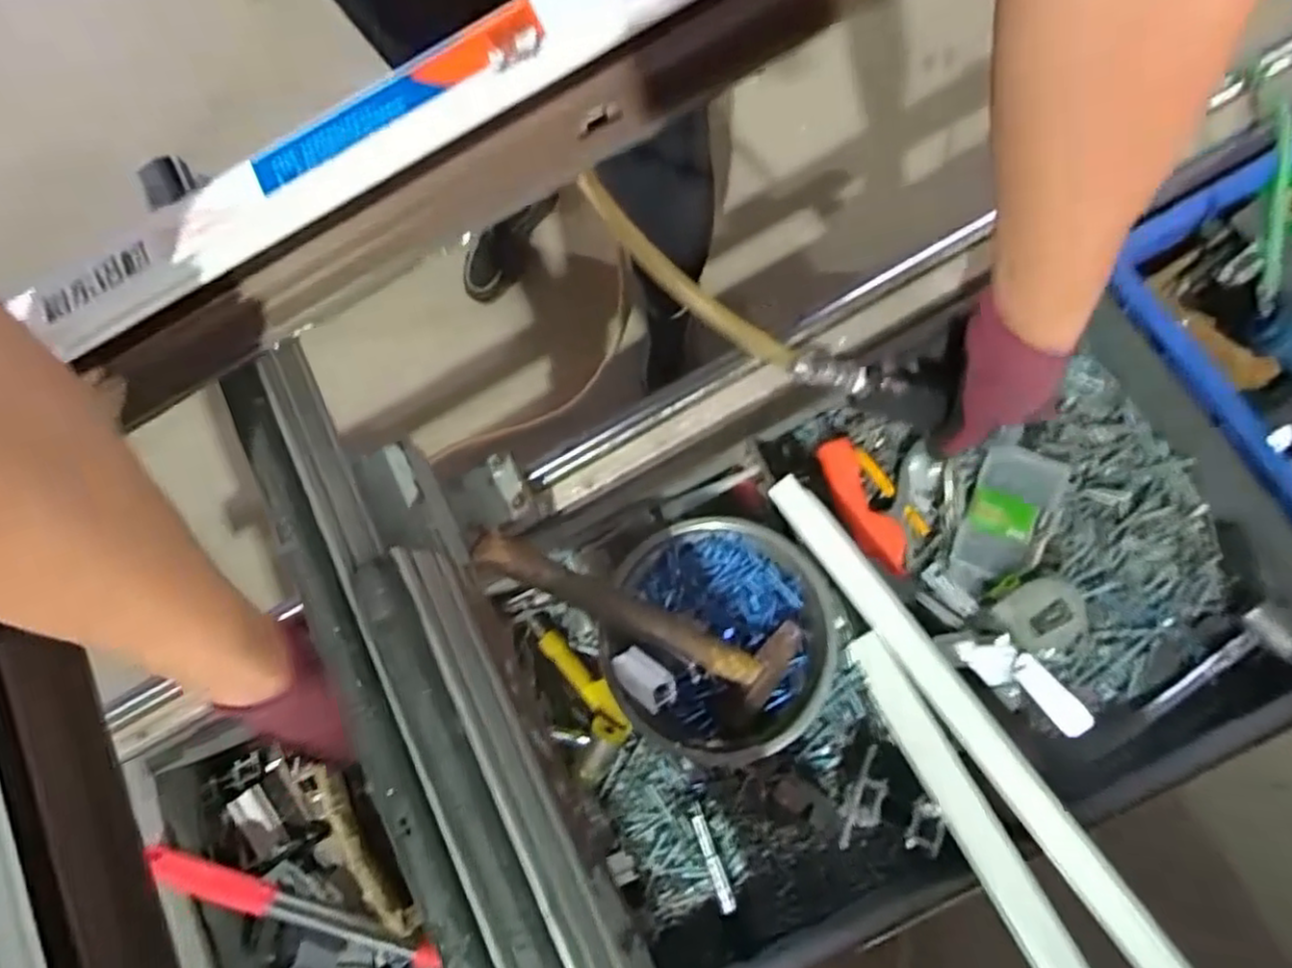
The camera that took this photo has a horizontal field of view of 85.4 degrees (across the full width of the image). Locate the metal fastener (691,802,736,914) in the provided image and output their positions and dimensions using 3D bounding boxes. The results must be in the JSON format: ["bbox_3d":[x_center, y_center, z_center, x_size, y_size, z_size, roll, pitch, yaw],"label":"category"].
[{"bbox_3d":[0.060,0.343,0.646,0.014,0.017,0.096,-19,80,-4],"label":"metal fastener"}]

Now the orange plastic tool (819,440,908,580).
[{"bbox_3d":[0.198,0.021,0.646,0.049,0.020,0.133,-28,81,-5],"label":"orange plastic tool"}]

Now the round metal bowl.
[{"bbox_3d":[0.062,0.137,0.622,0.196,0.061,0.204,0,80,0],"label":"round metal bowl"}]

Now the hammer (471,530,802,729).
[{"bbox_3d":[0.000,0.107,0.546,0.304,0.039,0.094,32,79,-33],"label":"hammer"}]

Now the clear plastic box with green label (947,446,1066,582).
[{"bbox_3d":[0.328,0.026,0.647,0.071,0.037,0.125,28,81,5],"label":"clear plastic box with green label"}]

